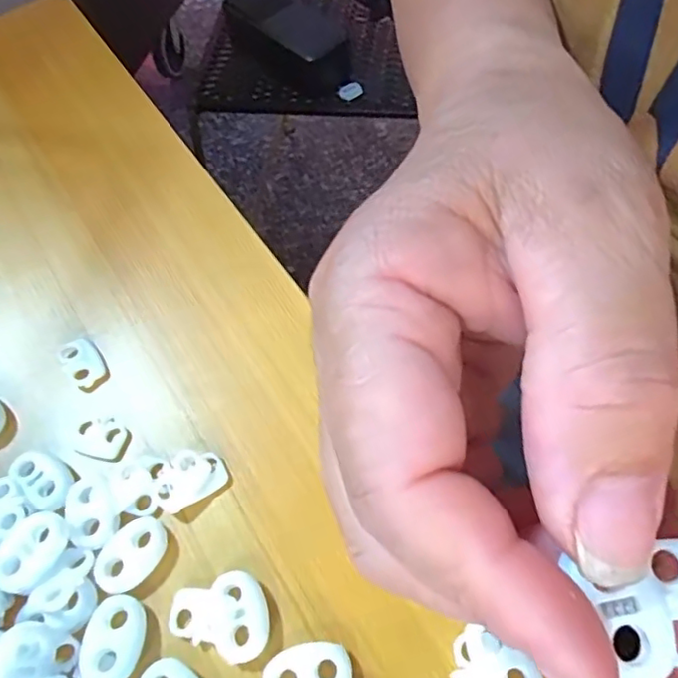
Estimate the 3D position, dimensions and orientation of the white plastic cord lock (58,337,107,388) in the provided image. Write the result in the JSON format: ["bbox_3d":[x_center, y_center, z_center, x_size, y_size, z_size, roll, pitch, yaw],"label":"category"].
[{"bbox_3d":[-0.089,0.008,0.206,0.012,0.004,0.020,-33,62,-11],"label":"white plastic cord lock"}]

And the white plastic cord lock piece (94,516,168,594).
[{"bbox_3d":[-0.060,0.061,0.169,0.015,0.004,0.022,37,72,24],"label":"white plastic cord lock piece"}]

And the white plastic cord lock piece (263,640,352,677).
[{"bbox_3d":[-0.008,0.086,0.151,0.022,0.004,0.015,-19,61,-3],"label":"white plastic cord lock piece"}]

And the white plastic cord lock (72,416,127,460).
[{"bbox_3d":[-0.078,0.030,0.191,0.017,0.004,0.013,10,63,13],"label":"white plastic cord lock"}]

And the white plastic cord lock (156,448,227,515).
[{"bbox_3d":[-0.046,0.042,0.181,0.021,0.004,0.017,-33,62,-11],"label":"white plastic cord lock"}]

